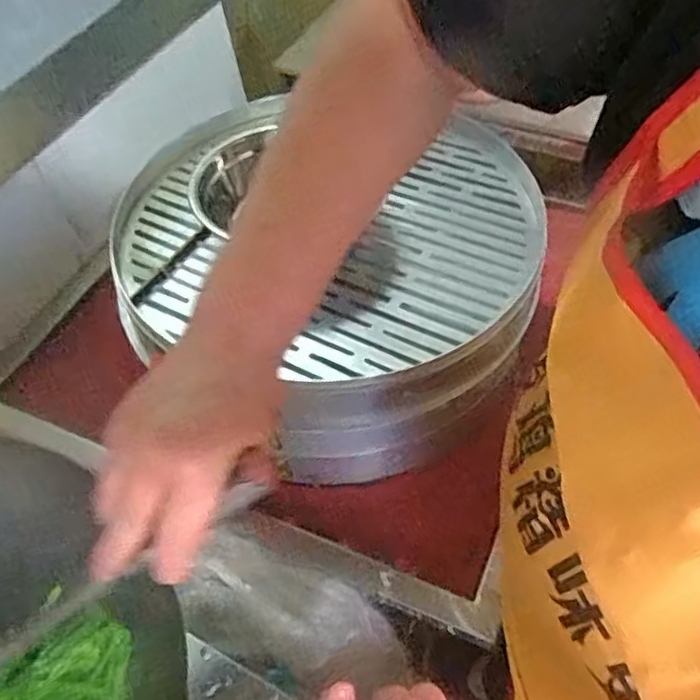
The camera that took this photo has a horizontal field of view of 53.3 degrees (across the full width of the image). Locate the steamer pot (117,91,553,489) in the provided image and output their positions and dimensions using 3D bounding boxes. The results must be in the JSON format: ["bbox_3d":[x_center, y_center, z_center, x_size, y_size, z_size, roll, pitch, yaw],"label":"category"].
[{"bbox_3d":[-0.027,-0.085,0.751,0.418,0.194,0.388,-2,54,3],"label":"steamer pot"}]

